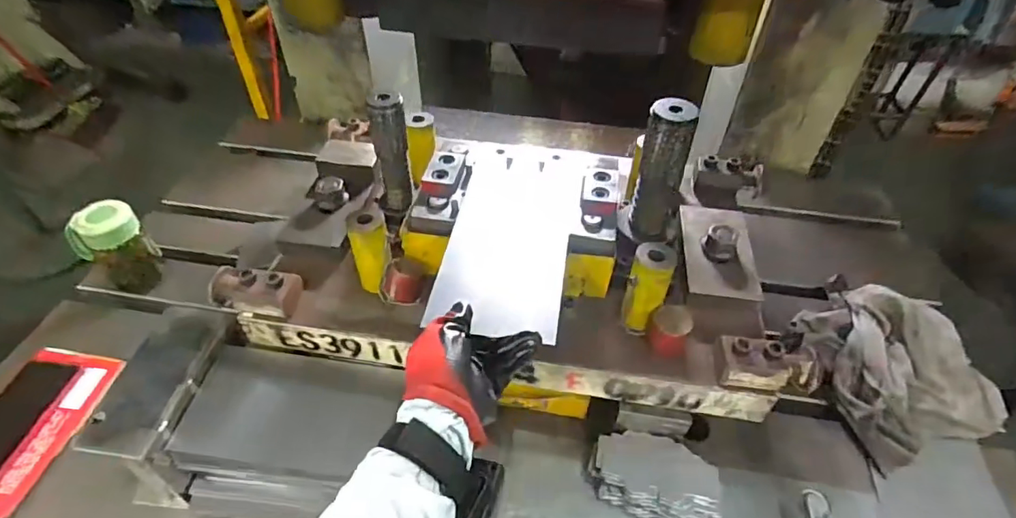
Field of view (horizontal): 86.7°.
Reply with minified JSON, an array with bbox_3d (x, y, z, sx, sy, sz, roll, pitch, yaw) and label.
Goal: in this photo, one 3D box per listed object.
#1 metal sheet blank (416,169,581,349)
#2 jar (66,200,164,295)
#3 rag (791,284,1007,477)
[{"bbox_3d":[0.005,-0.021,0.559,0.125,0.010,0.238,7,48,6],"label":"metal sheet blank"},{"bbox_3d":[-0.551,-0.013,0.759,0.085,0.136,0.063,-32,53,-29],"label":"jar"},{"bbox_3d":[0.470,0.123,0.665,0.185,0.070,0.215,-12,46,-14],"label":"rag"}]

